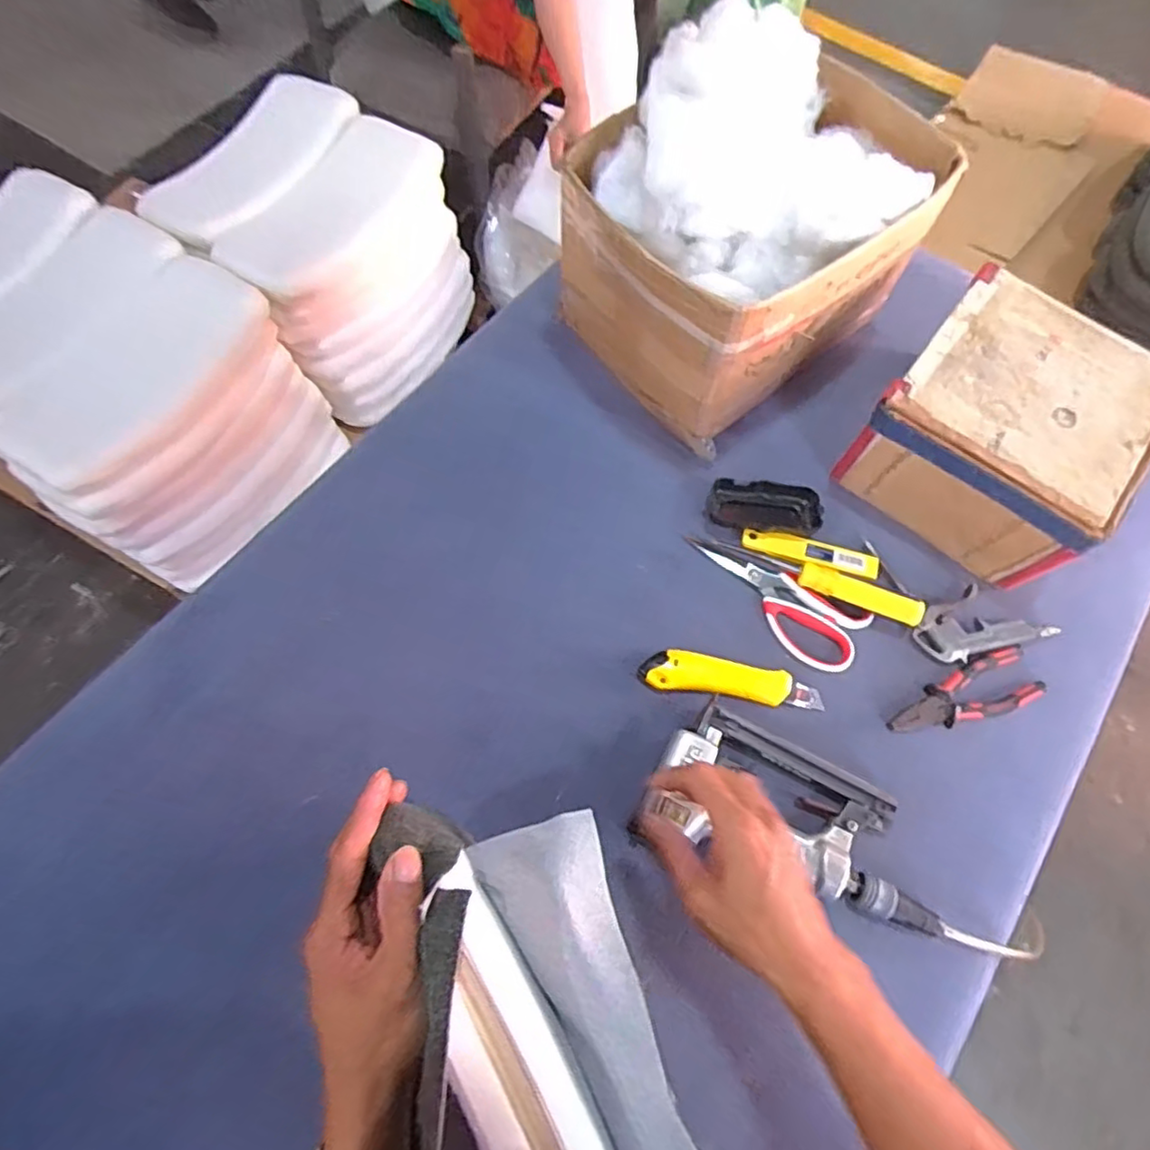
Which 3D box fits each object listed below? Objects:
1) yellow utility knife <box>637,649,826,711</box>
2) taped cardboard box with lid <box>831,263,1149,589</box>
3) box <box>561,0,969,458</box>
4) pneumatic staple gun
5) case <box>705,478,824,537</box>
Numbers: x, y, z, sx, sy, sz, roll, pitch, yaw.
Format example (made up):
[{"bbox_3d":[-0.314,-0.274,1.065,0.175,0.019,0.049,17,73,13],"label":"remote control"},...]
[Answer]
[{"bbox_3d":[0.145,0.096,0.572,0.165,0.015,0.036,8,68,2],"label":"yellow utility knife"},{"bbox_3d":[0.417,-0.142,0.606,0.206,0.122,0.215,38,72,13],"label":"taped cardboard box with lid"},{"bbox_3d":[0.167,-0.340,0.618,0.314,0.241,0.251,-38,73,-15],"label":"box"},{"bbox_3d":[0.183,0.210,0.508,0.239,0.039,0.133,29,70,10],"label":"pneumatic staple gun"},{"bbox_3d":[0.193,-0.070,0.632,0.111,0.020,0.049,8,68,2],"label":"case"}]

